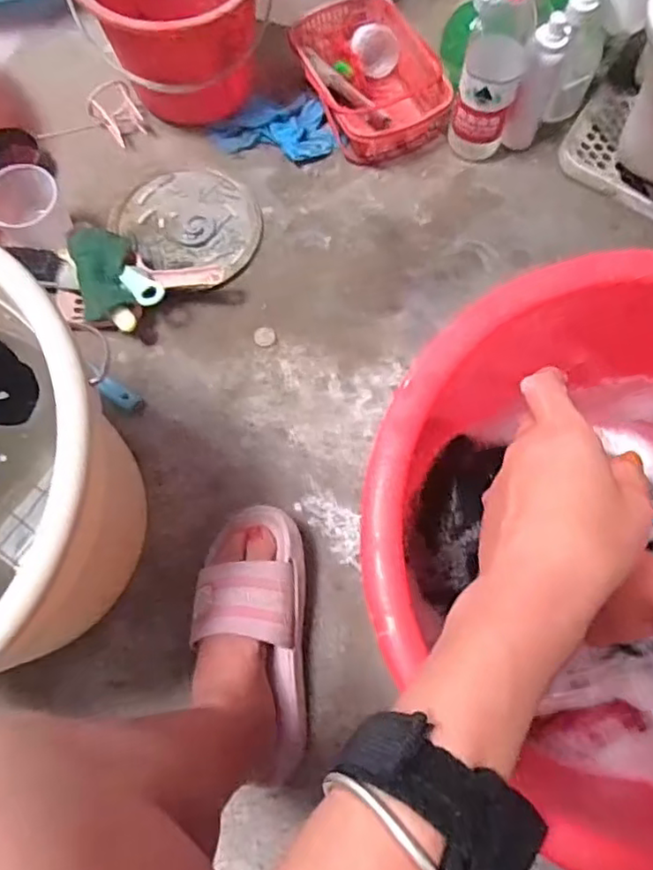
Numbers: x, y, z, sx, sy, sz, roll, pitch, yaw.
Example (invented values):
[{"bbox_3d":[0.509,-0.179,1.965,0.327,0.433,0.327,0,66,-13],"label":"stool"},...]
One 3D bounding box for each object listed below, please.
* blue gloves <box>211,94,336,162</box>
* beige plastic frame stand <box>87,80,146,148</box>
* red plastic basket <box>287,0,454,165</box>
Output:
[{"bbox_3d":[-0.064,-0.371,0.752,0.138,0.017,0.098,-7,73,-1],"label":"blue gloves"},{"bbox_3d":[-0.253,-0.387,0.742,0.053,0.043,0.059,-24,74,-6],"label":"beige plastic frame stand"},{"bbox_3d":[0.046,-0.438,0.752,0.140,0.056,0.201,-25,74,-7],"label":"red plastic basket"}]

